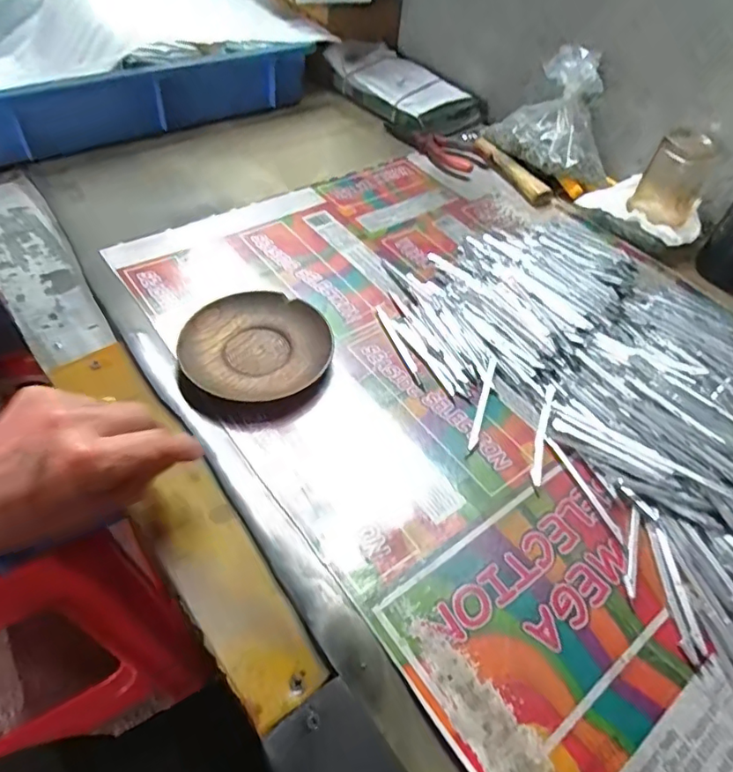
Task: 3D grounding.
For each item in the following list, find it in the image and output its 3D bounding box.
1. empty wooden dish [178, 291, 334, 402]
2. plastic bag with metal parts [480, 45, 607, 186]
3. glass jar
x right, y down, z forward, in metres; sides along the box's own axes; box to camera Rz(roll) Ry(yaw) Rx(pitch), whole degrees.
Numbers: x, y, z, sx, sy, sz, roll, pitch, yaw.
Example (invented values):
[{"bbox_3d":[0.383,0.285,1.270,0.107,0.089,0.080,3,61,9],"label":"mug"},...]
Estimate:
[{"bbox_3d":[-0.086,-0.032,0.426,0.113,0.019,0.109,2,50,-4],"label":"empty wooden dish"},{"bbox_3d":[0.219,-0.305,0.617,0.070,0.122,0.155,-33,60,-28],"label":"plastic bag with metal parts"},{"bbox_3d":[0.315,-0.211,0.553,0.060,0.083,0.060,30,54,18],"label":"glass jar"}]

